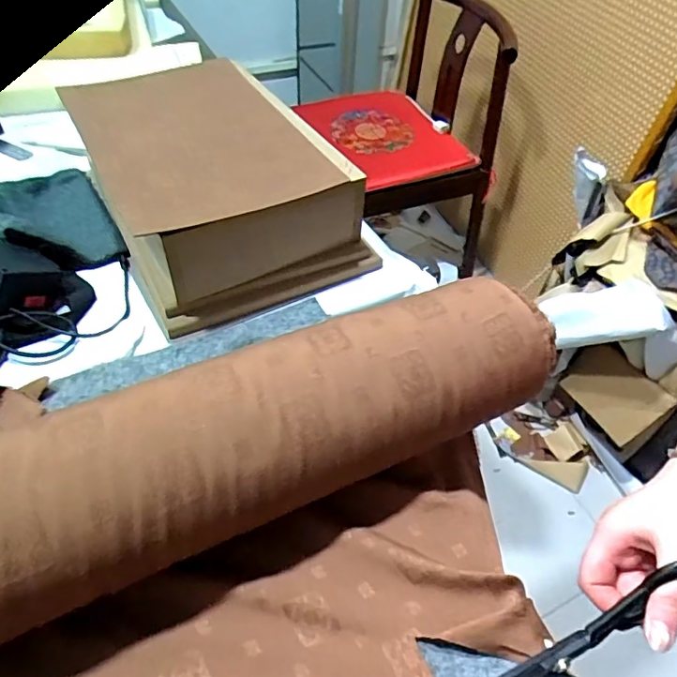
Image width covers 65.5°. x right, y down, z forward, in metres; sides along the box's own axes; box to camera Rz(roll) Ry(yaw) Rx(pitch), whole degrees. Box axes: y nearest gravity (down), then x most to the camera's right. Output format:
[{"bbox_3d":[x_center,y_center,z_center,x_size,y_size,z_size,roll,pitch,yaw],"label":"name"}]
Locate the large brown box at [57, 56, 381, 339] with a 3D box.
[{"bbox_3d":[-0.134,-0.179,0.607,0.244,0.150,0.266,-23,54,-22],"label":"large brown box"}]

